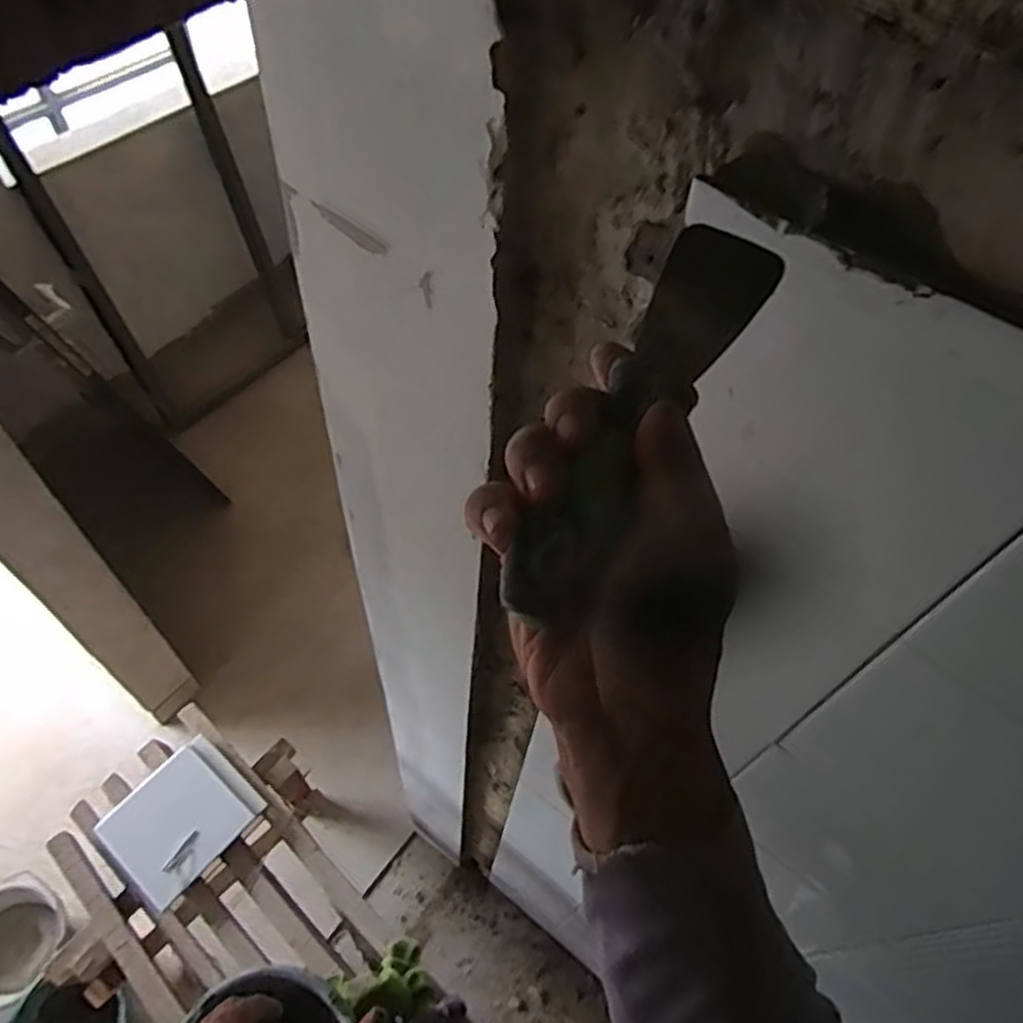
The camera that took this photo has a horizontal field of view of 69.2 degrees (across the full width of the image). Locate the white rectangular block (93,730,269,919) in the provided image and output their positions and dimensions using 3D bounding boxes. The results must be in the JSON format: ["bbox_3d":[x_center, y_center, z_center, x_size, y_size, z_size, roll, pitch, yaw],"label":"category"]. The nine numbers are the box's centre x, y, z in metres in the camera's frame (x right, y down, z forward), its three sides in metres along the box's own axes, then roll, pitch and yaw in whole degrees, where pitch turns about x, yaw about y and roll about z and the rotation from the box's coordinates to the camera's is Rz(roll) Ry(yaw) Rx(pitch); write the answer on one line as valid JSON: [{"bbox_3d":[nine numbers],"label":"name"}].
[{"bbox_3d":[-0.600,0.555,1.343,0.200,0.030,0.231,36,61,18],"label":"white rectangular block"}]

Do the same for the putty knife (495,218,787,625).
[{"bbox_3d":[0.050,-0.040,0.276,0.038,0.018,0.178,26,68,13],"label":"putty knife"}]

